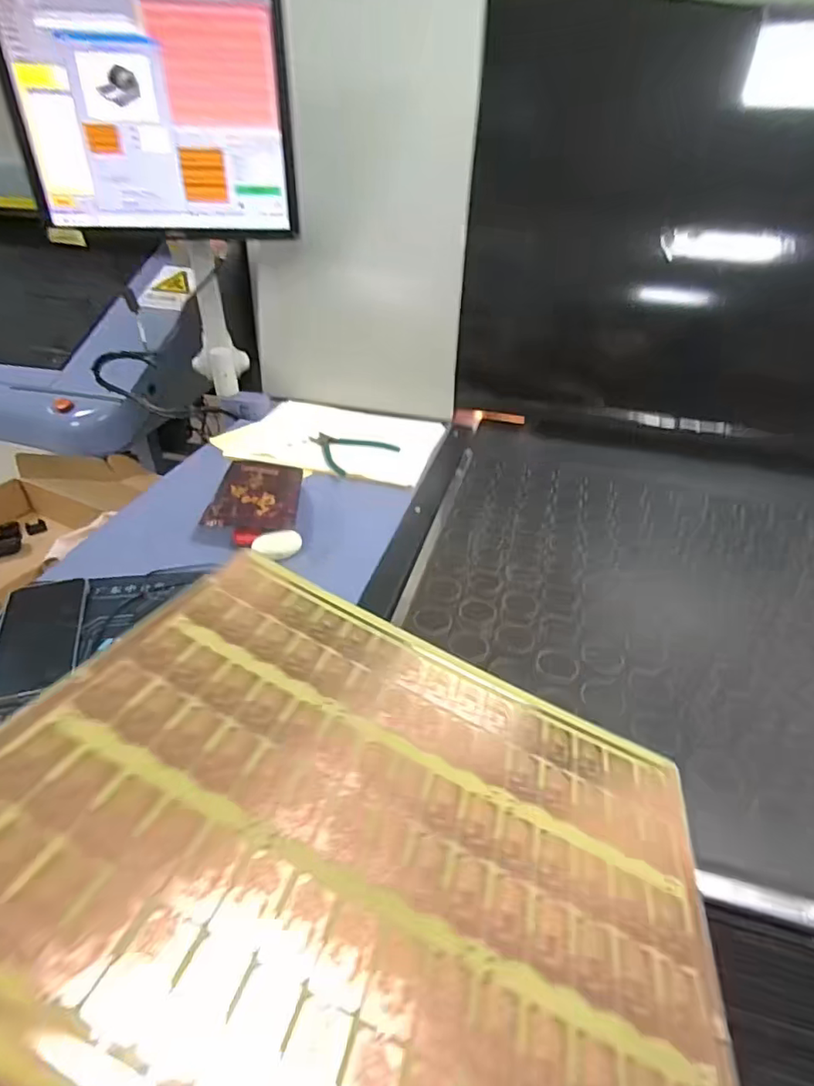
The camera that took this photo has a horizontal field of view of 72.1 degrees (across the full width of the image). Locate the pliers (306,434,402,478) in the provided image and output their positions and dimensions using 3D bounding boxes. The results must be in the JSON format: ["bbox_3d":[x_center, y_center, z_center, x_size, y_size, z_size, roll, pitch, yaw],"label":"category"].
[{"bbox_3d":[-0.097,-0.156,0.919,0.126,0.007,0.134,-27,44,-33],"label":"pliers"}]

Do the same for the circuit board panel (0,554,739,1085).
[{"bbox_3d":[-0.004,0.164,0.337,0.401,0.013,0.347,28,27,4],"label":"circuit board panel"}]

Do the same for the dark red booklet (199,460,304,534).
[{"bbox_3d":[-0.207,-0.071,0.787,0.118,0.014,0.149,7,42,1],"label":"dark red booklet"}]

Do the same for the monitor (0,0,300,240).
[{"bbox_3d":[-0.341,-0.590,0.769,0.351,0.289,0.039,-2,35,-8],"label":"monitor"}]

